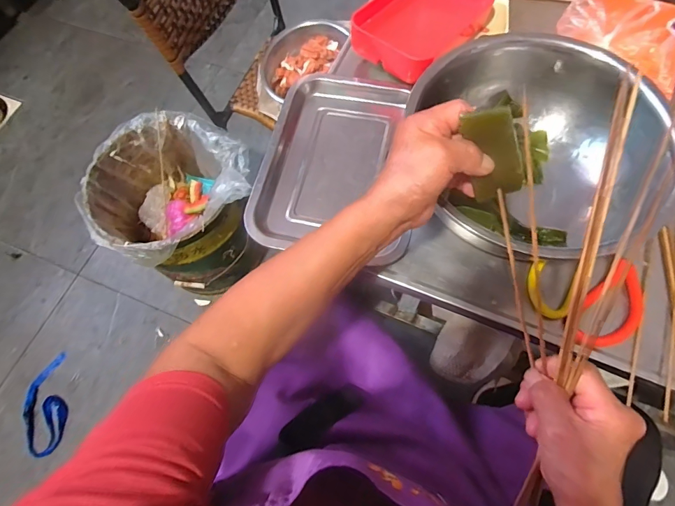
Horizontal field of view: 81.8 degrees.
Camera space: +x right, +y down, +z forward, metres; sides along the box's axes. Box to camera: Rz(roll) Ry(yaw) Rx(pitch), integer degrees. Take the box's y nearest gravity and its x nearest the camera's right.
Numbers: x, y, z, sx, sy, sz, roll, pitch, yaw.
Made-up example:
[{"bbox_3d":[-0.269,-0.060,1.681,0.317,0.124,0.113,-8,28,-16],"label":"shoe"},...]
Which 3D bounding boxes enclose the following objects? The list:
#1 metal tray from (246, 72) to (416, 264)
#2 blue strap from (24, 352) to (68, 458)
[{"bbox_3d":[0.006,-0.113,0.480,0.179,0.030,0.252,11,69,7],"label":"metal tray"},{"bbox_3d":[-0.680,0.356,0.911,0.084,0.006,0.216,-7,77,-16],"label":"blue strap"}]

